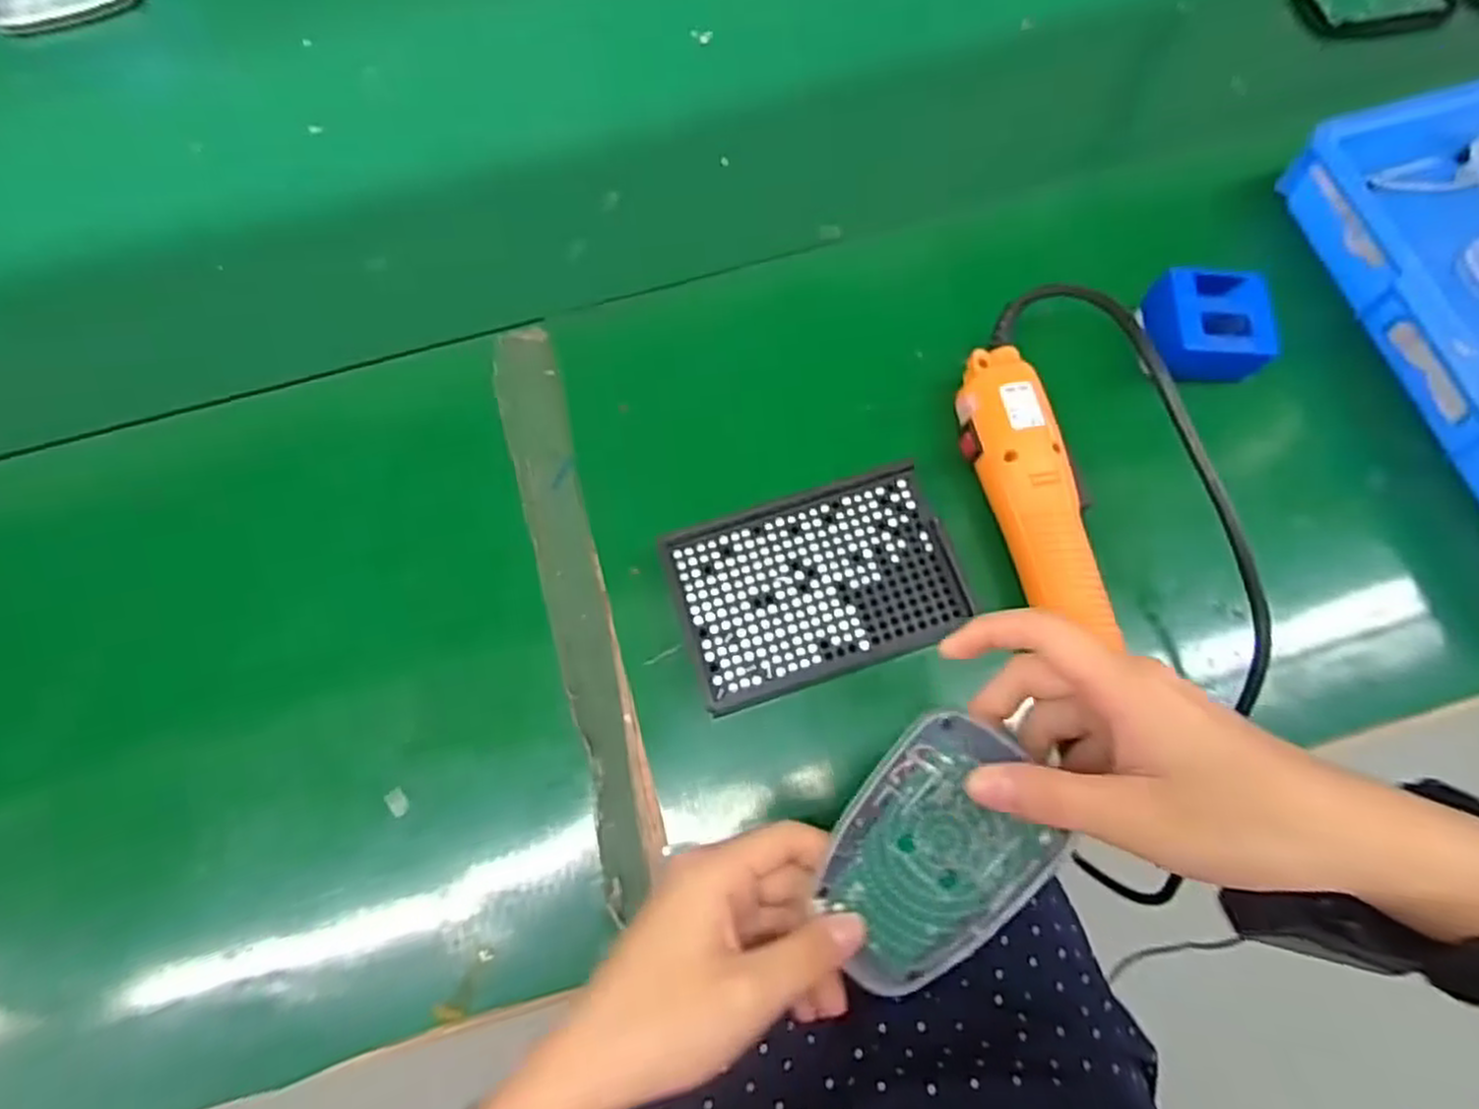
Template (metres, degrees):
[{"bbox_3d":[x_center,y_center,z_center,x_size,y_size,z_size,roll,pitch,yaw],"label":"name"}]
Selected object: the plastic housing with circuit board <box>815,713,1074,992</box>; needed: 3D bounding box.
[{"bbox_3d":[0.069,0.108,0.279,0.068,0.019,0.091,42,80,11],"label":"plastic housing with circuit board"}]

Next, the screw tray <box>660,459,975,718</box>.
[{"bbox_3d":[0.038,0.015,0.389,0.133,0.026,0.092,-18,75,-4],"label":"screw tray"}]

